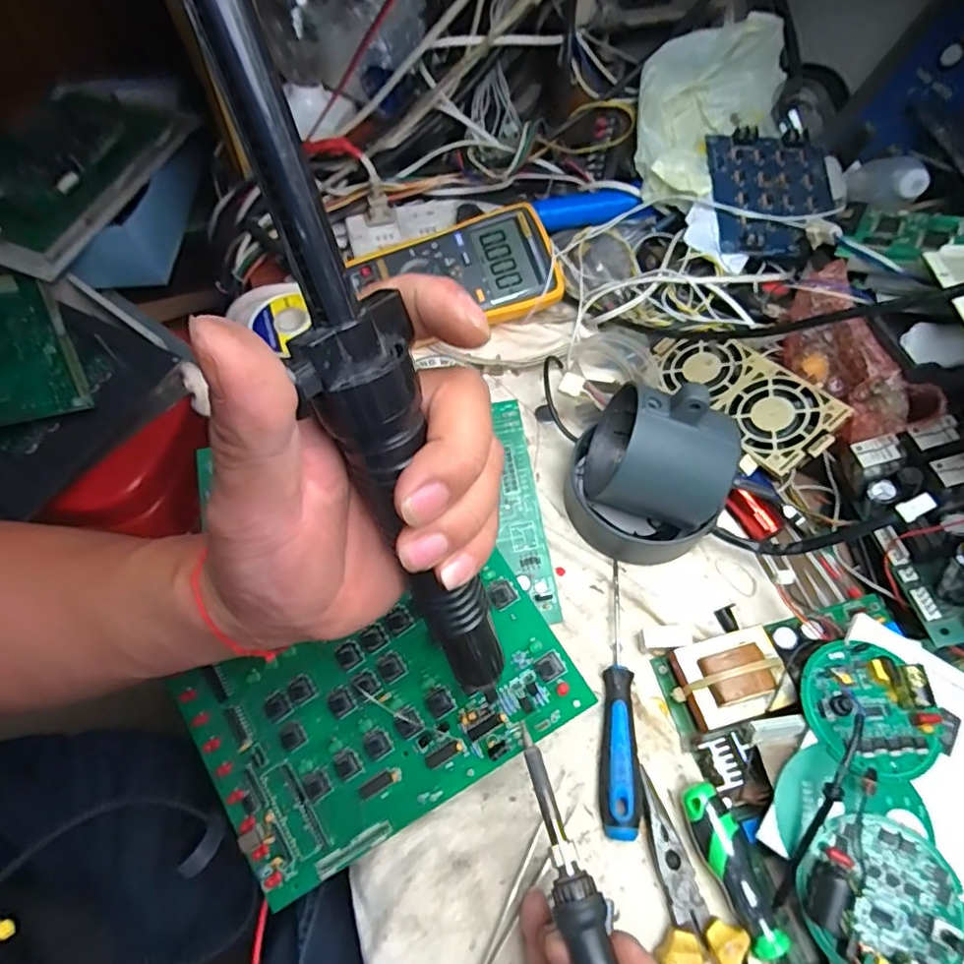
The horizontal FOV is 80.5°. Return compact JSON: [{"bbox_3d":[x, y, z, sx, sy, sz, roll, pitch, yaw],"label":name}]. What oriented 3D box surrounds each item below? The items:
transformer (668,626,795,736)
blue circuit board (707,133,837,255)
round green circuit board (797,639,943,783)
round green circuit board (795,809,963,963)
[{"bbox_3d":[0.149,0.118,0.345,0.057,0.034,0.048,-14,63,-9],"label":"transformer"},{"bbox_3d":[0.248,-0.244,0.486,0.104,0.010,0.119,4,74,-4],"label":"blue circuit board"},{"bbox_3d":[0.210,0.122,0.306,0.060,0.020,0.069,-21,65,-12],"label":"round green circuit board"},{"bbox_3d":[0.192,0.200,0.274,0.067,0.023,0.070,1,62,-1],"label":"round green circuit board"}]

